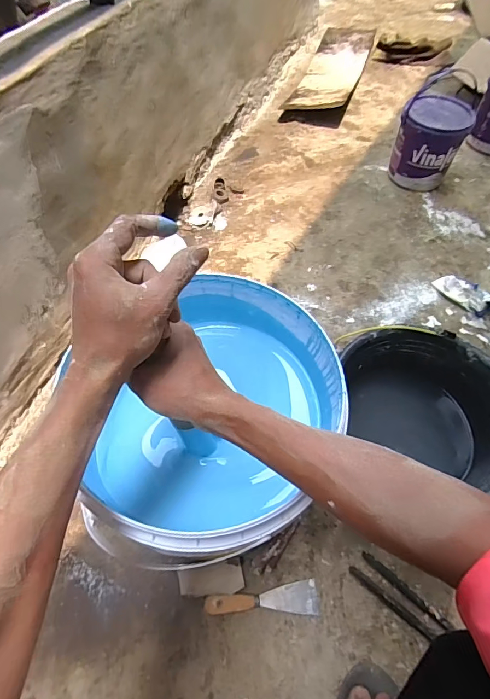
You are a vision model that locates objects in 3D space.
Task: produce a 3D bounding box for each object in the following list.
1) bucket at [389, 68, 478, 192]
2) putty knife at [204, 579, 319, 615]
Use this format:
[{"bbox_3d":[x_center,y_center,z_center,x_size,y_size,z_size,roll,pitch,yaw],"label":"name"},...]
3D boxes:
[{"bbox_3d":[0.514,-0.590,1.122,0.171,0.259,0.168,1,58,-2],"label":"bucket"},{"bbox_3d":[0.029,0.392,0.622,0.172,0.021,0.045,-5,59,-6],"label":"putty knife"}]

